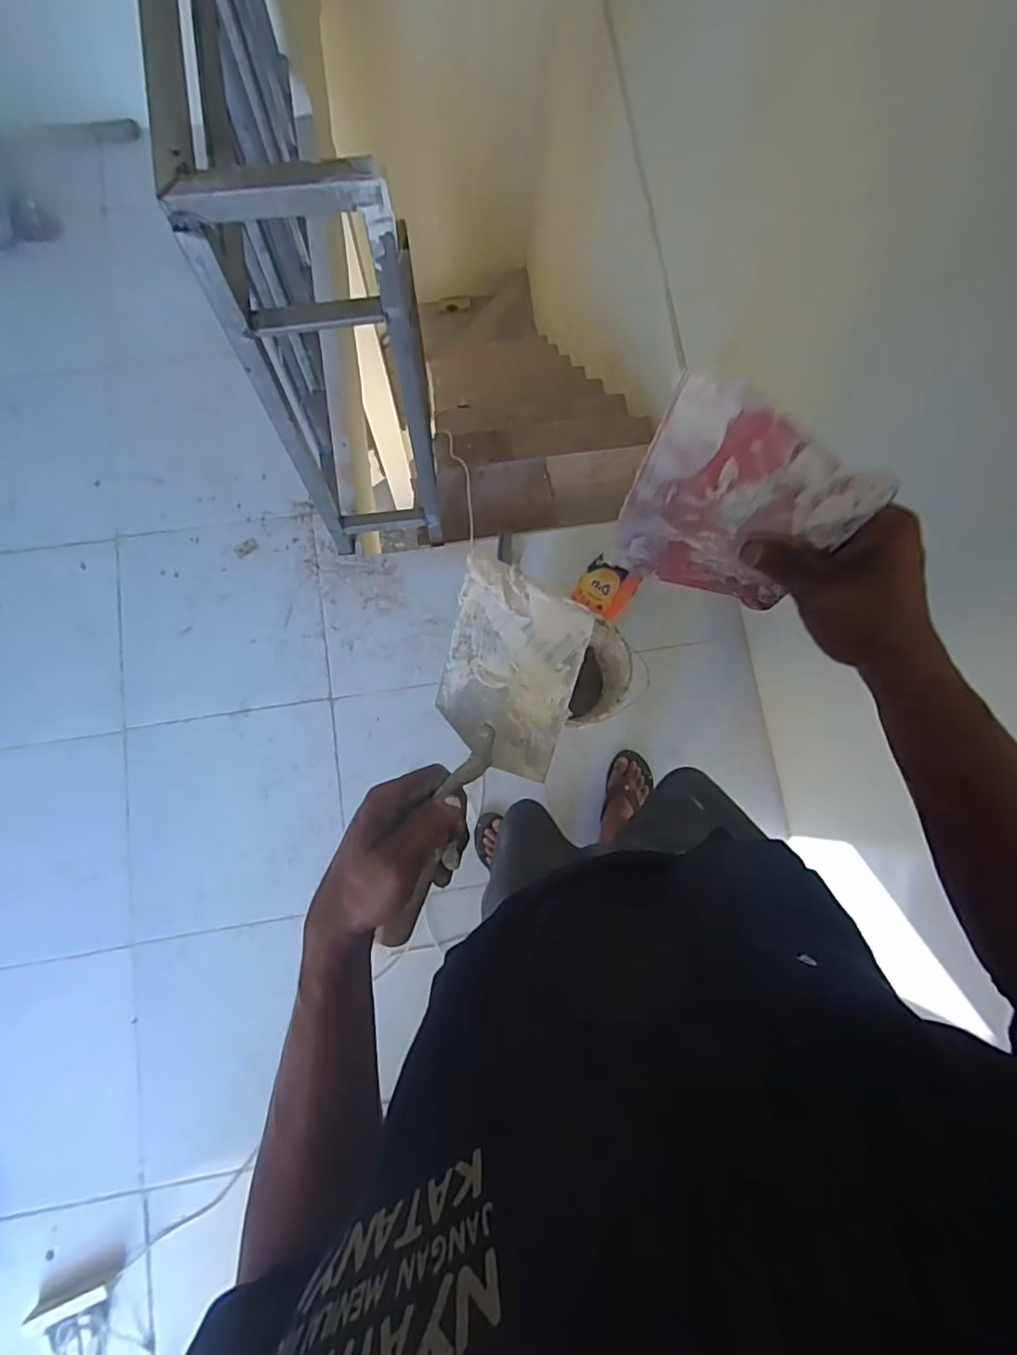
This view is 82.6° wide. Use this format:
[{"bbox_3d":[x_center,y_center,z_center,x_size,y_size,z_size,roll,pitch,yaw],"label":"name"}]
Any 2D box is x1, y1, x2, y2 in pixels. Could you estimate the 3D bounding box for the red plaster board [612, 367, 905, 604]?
[{"bbox_3d":[0.135,-0.097,0.357,0.121,0.157,0.007,25,70,4],"label":"red plaster board"}]

